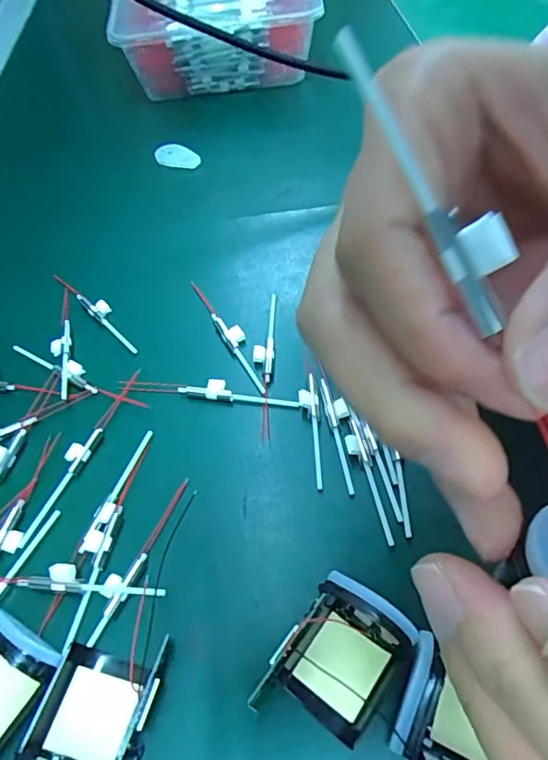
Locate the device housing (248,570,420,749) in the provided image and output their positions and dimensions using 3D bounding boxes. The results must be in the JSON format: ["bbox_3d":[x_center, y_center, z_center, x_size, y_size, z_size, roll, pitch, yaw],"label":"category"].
[{"bbox_3d":[0.022,0.097,0.179,0.037,0.016,0.049,30,62,24],"label":"device housing"}]

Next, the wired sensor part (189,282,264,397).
[{"bbox_3d":[-0.024,-0.026,0.277,0.011,0.007,0.080,-25,55,-13],"label":"wired sensor part"}]

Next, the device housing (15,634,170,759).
[{"bbox_3d":[-0.061,0.111,0.171,0.038,0.021,0.046,9,55,12],"label":"device housing"}]

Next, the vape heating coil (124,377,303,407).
[{"bbox_3d":[-0.032,0.004,0.257,0.089,0.004,0.010,3,54,8],"label":"vape heating coil"}]

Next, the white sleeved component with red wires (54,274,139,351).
[{"bbox_3d":[-0.101,-0.042,0.297,0.077,0.005,0.010,41,89,21],"label":"white sleeved component with red wires"}]

